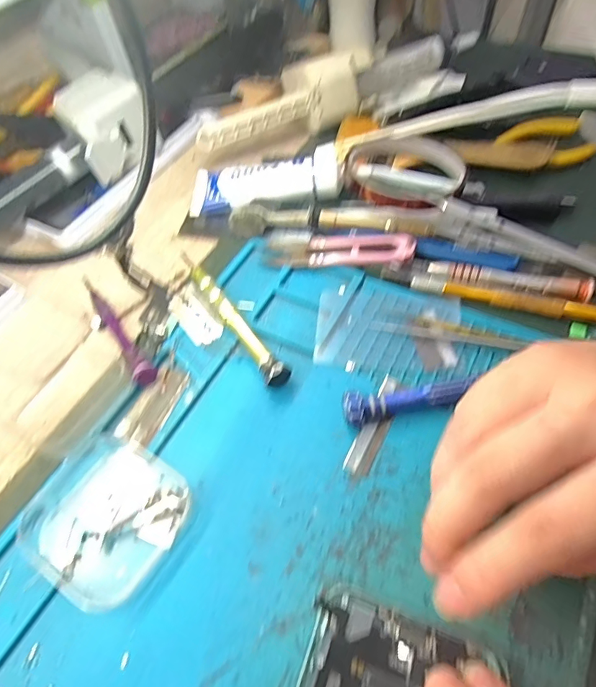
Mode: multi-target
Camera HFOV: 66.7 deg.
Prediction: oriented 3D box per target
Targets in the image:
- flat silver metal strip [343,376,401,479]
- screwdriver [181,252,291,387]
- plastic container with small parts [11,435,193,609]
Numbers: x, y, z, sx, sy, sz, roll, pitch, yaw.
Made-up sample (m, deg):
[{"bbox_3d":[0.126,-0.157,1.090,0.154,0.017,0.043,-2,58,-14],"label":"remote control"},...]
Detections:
[{"bbox_3d":[0.041,0.042,0.238,0.013,0.004,0.059,22,61,18],"label":"flat silver metal strip"},{"bbox_3d":[-0.046,-0.019,0.279,0.013,0.014,0.122,-33,60,-17],"label":"screwdriver"},{"bbox_3d":[-0.093,0.079,0.216,0.073,0.017,0.065,29,63,21],"label":"plastic container with small parts"}]

